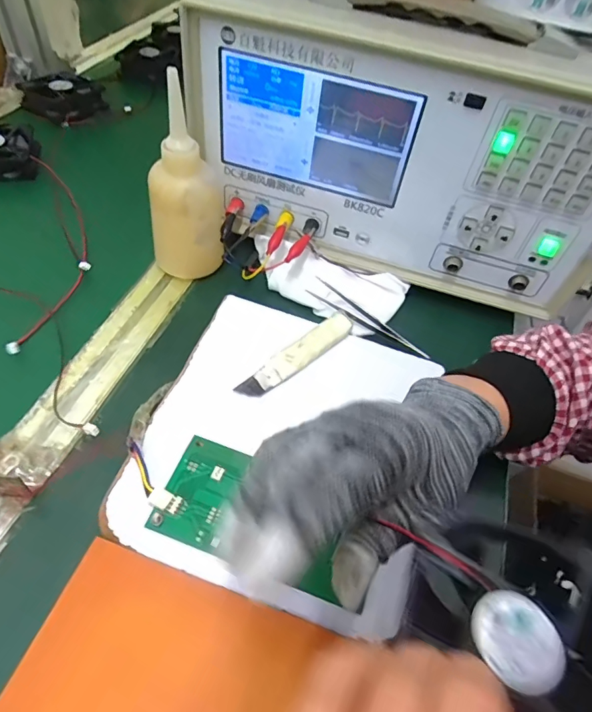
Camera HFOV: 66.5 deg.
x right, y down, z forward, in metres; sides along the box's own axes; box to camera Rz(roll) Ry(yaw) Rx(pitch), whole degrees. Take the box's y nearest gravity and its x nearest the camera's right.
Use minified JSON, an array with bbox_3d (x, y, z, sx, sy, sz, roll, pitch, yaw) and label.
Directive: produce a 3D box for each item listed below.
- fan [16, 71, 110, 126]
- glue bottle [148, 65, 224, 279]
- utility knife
[{"bbox_3d":[-0.305,-0.344,0.589,0.095,0.024,0.093,36,57,22],"label":"fan"},{"bbox_3d":[-0.095,-0.142,0.384,0.063,0.152,0.067,-4,52,-8],"label":"glue bottle"},{"bbox_3d":[0.003,-0.002,0.355,0.112,0.005,0.024,-35,62,-27],"label":"utility knife"}]

